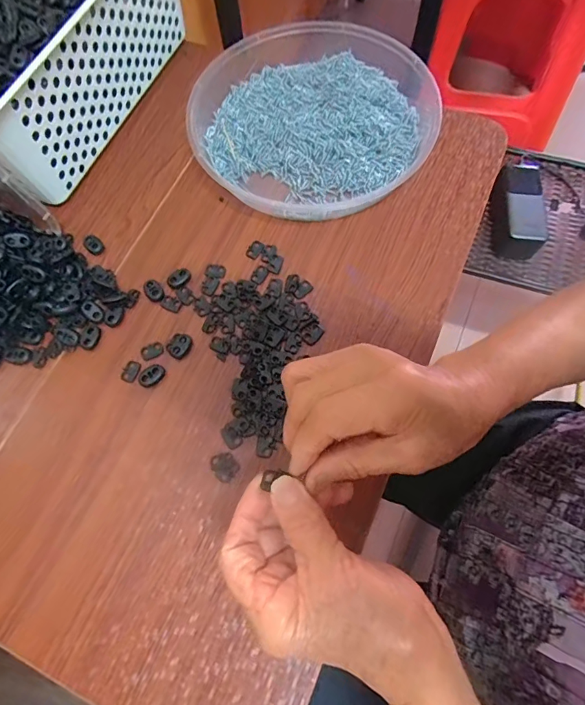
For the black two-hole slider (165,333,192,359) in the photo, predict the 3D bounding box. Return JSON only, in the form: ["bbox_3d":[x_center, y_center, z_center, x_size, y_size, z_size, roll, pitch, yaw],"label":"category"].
[{"bbox_3d":[-0.096,-0.006,0.357,0.019,0.004,0.021,29,73,12],"label":"black two-hole slider"}]

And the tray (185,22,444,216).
[{"bbox_3d":[0.018,-0.241,0.412,0.227,0.032,0.212,-6,73,-3],"label":"tray"}]

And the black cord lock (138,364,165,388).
[{"bbox_3d":[-0.117,0.019,0.349,0.022,0.006,0.014,-33,72,-10],"label":"black cord lock"}]

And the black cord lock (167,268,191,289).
[{"bbox_3d":[-0.102,-0.067,0.378,0.015,0.004,0.022,37,75,14],"label":"black cord lock"}]

